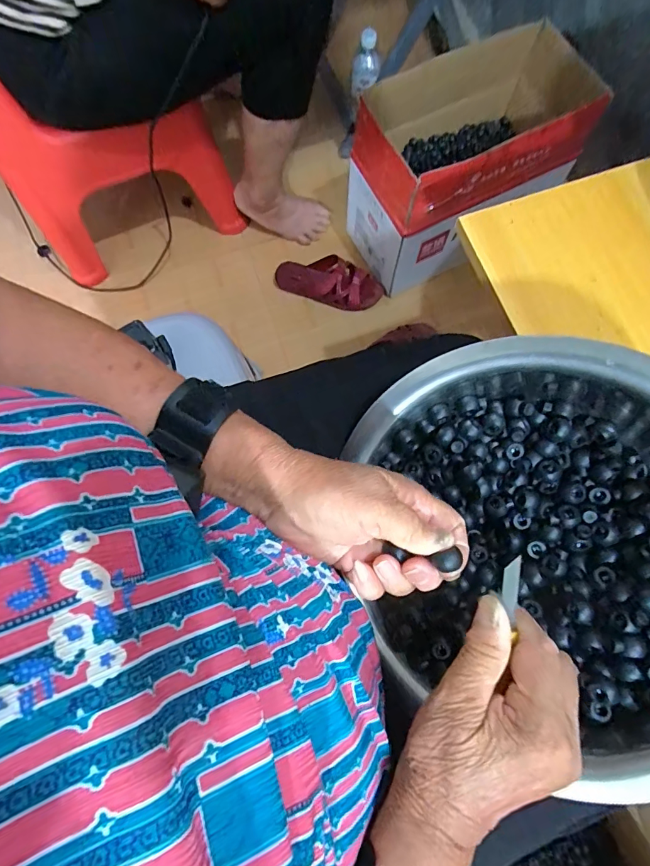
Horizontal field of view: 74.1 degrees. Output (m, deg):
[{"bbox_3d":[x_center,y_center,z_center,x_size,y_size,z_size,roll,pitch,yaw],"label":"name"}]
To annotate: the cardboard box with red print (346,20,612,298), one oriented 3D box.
[{"bbox_3d":[0.297,-0.536,0.859,0.471,0.284,0.246,-23,77,-6],"label":"cardboard box with red print"}]

